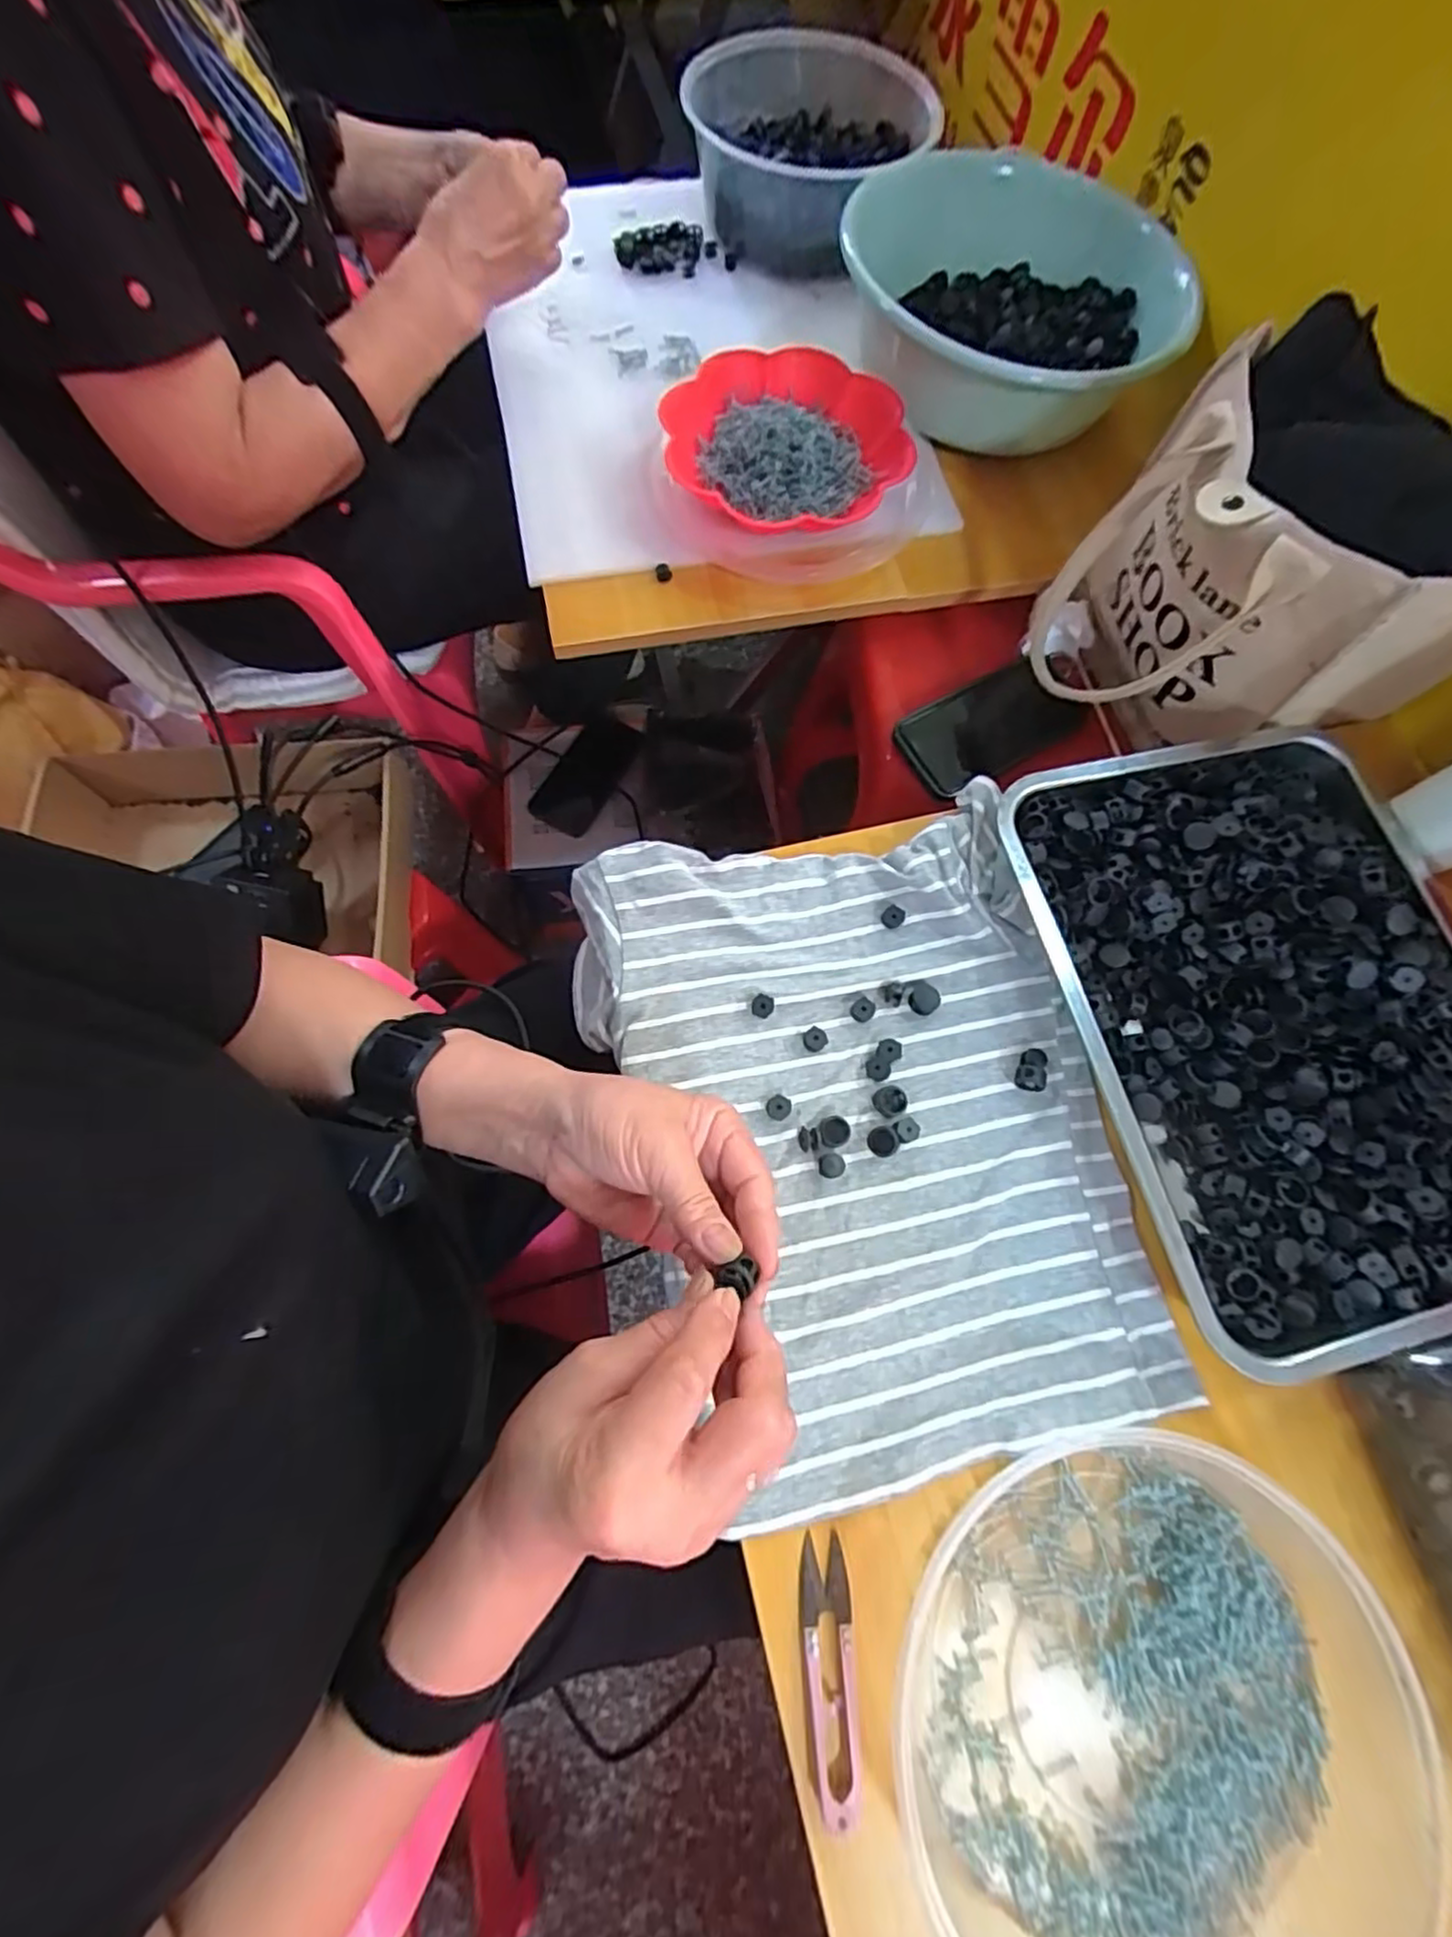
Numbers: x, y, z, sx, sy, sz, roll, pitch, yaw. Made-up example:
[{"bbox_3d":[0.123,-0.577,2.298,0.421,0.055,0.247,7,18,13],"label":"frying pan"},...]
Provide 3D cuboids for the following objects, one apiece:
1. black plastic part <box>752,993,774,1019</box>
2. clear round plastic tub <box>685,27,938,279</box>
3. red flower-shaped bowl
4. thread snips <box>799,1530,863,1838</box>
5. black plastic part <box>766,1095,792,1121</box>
[{"bbox_3d":[0.022,0.022,0.422,0.013,0.007,0.013,17,72,5],"label":"black plastic part"},{"bbox_3d":[0.080,-0.790,0.689,0.226,0.096,0.219,0,71,-1],"label":"clear round plastic tub"},{"bbox_3d":[0.049,-0.435,0.602,0.187,0.049,0.197,1,72,-3],"label":"red flower-shaped bowl"},{"bbox_3d":[0.048,0.323,0.325,0.024,0.014,0.101,-2,71,-1],"label":"thread snips"},{"bbox_3d":[0.030,0.079,0.405,0.014,0.006,0.014,0,71,-1],"label":"black plastic part"}]

